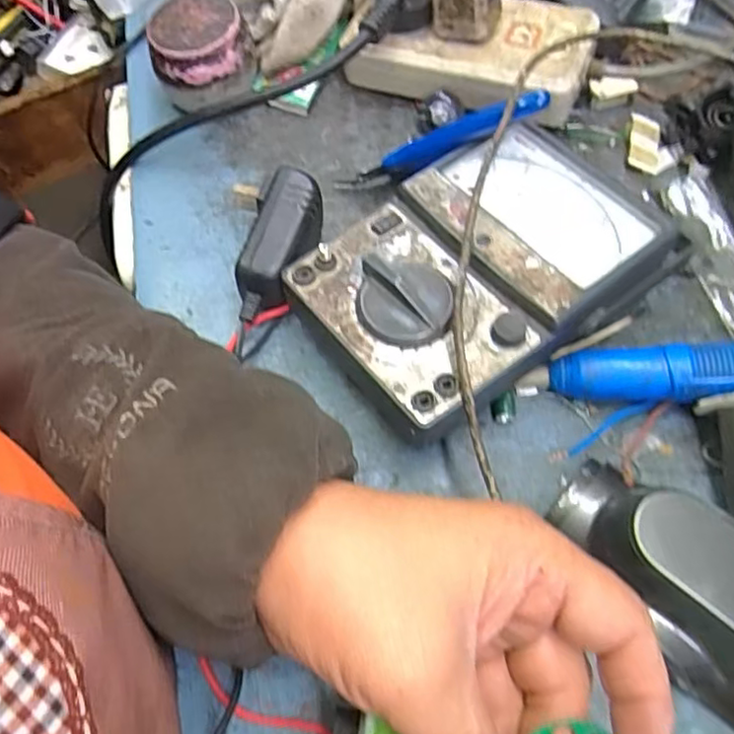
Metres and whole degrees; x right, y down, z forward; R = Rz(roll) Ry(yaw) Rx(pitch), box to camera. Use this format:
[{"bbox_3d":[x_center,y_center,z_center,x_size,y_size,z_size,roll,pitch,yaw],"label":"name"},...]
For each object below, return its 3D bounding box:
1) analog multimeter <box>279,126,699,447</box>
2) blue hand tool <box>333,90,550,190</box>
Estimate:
[{"bbox_3d":[0.064,-0.050,0.333,0.187,0.054,0.114,-34,68,-16],"label":"analog multimeter"},{"bbox_3d":[0.036,-0.121,0.355,0.127,0.014,0.014,-16,57,34],"label":"blue hand tool"}]

